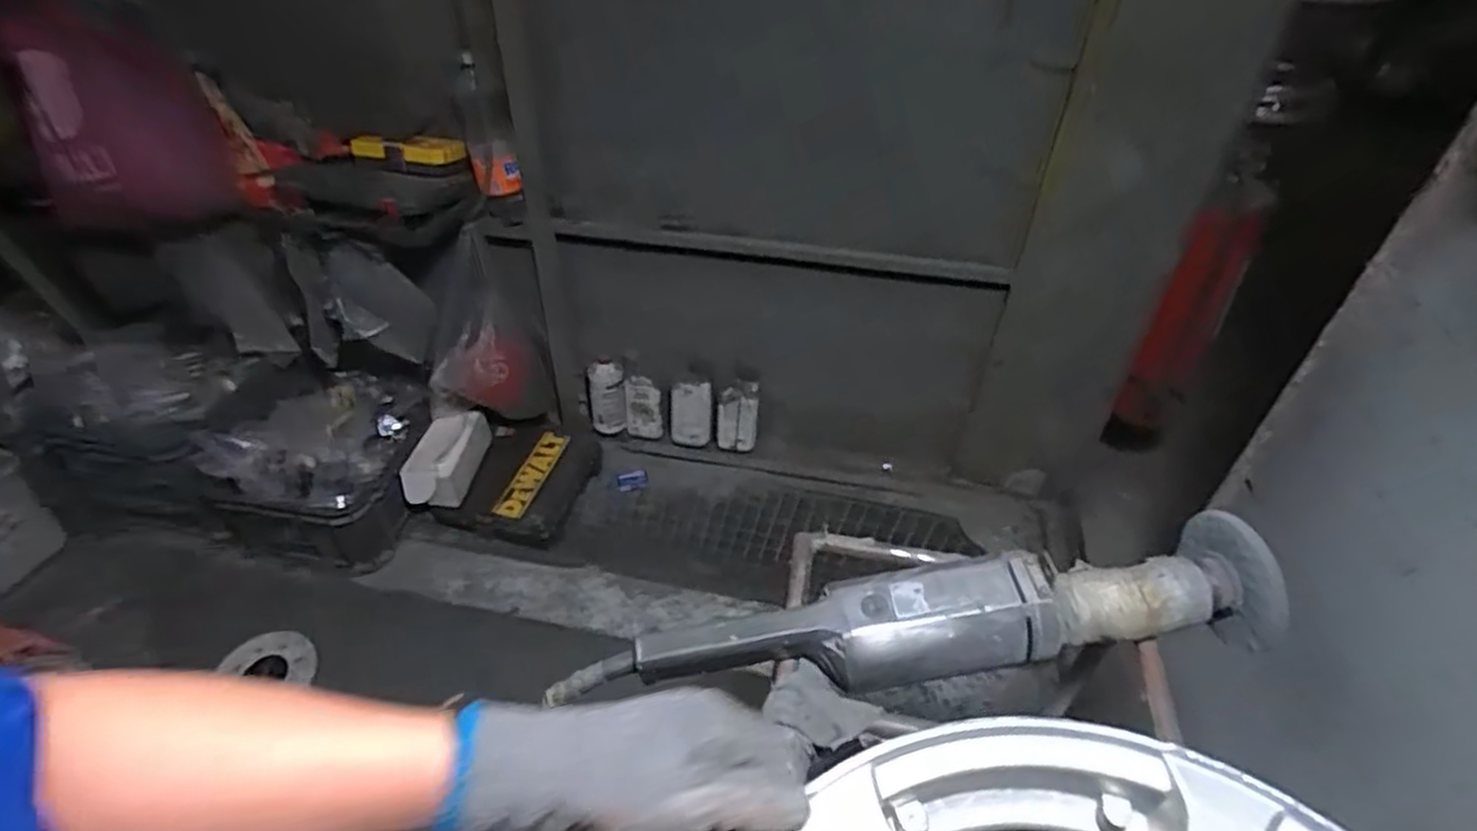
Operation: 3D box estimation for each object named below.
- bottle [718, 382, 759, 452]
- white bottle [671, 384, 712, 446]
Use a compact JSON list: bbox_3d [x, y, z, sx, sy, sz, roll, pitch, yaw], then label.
[{"bbox_3d":[-0.002,0.007,1.741,0.094,0.168,0.063,1,42,-2],"label":"bottle"},{"bbox_3d":[-0.108,-0.011,1.767,0.095,0.163,0.055,2,27,4],"label":"white bottle"}]

